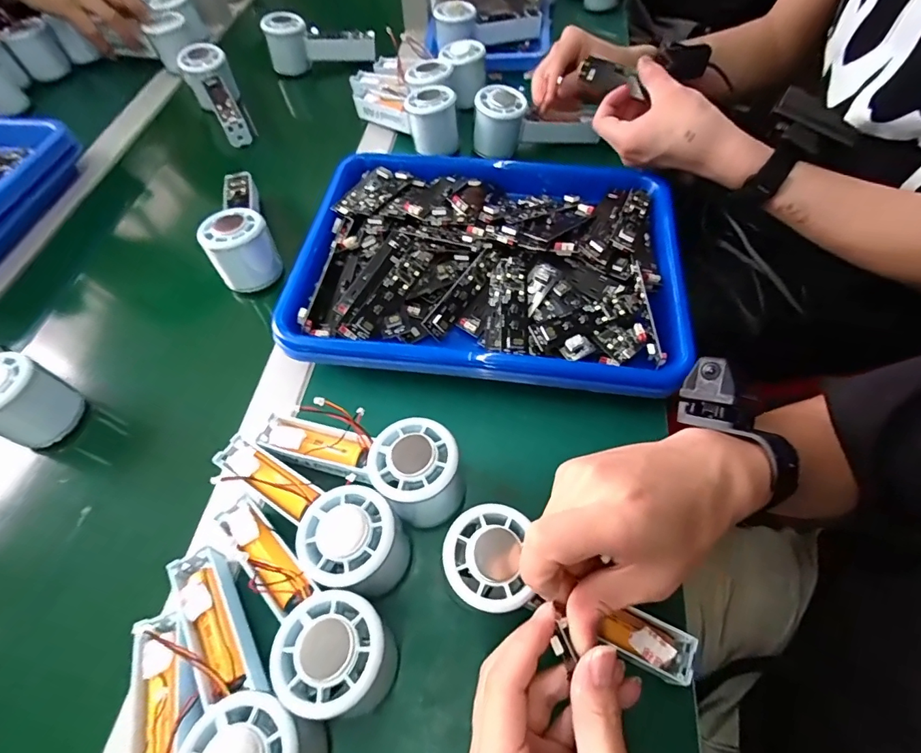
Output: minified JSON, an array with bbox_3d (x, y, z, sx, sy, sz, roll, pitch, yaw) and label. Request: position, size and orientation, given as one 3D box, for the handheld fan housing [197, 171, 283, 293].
[{"bbox_3d":[-0.225,-0.156,0.466,0.056,0.062,0.138,-23,59,-11],"label":"handheld fan housing"}]

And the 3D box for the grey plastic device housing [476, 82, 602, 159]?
[{"bbox_3d":[0.083,-0.286,0.538,0.140,0.060,0.049,2,57,-12],"label":"grey plastic device housing"}]

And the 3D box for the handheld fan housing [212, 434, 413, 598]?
[{"bbox_3d":[-0.106,0.090,0.307,0.154,0.054,0.060,19,61,15],"label":"handheld fan housing"}]

